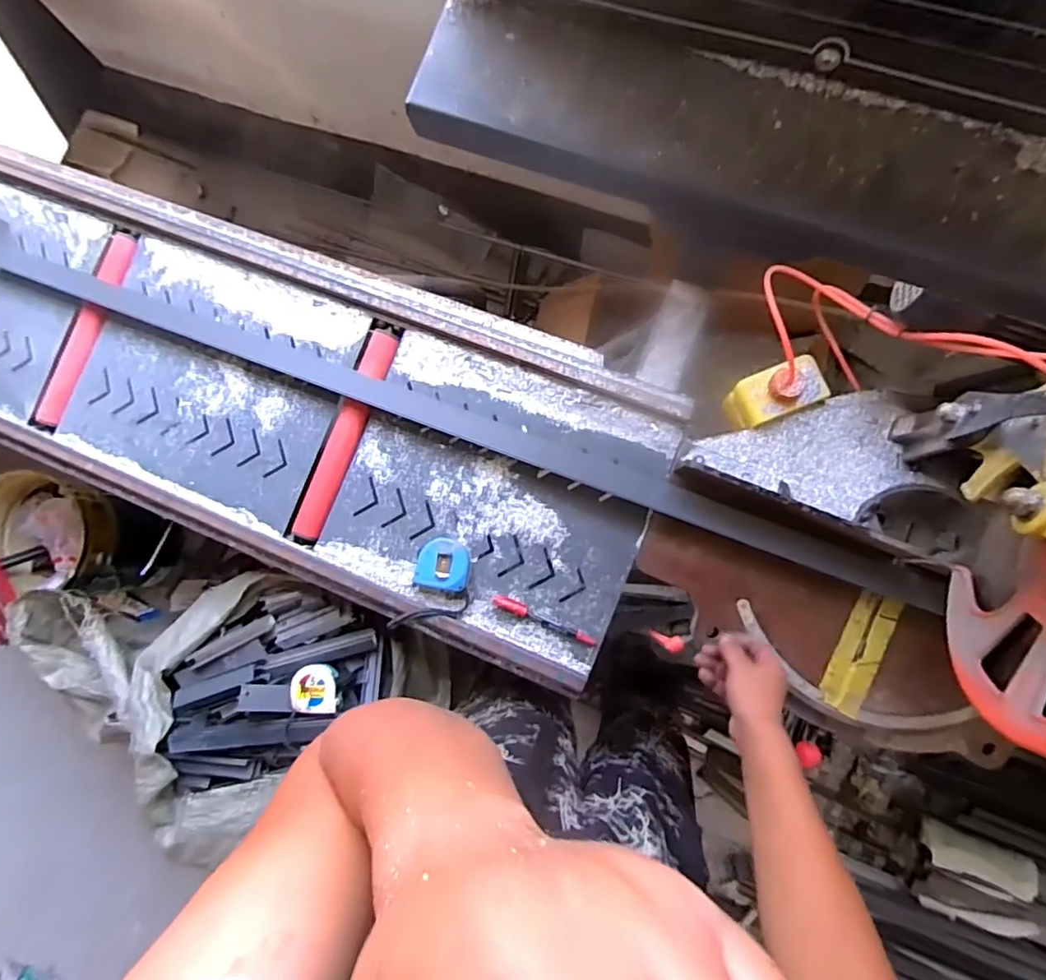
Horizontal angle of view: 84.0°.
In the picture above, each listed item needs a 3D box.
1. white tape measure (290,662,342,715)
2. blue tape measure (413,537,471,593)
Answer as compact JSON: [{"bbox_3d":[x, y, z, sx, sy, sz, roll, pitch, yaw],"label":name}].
[{"bbox_3d":[-0.297,0.284,0.838,0.065,0.035,0.067,-1,85,7],"label":"white tape measure"},{"bbox_3d":[-0.103,0.096,0.754,0.066,0.031,0.067,9,88,9],"label":"blue tape measure"}]

